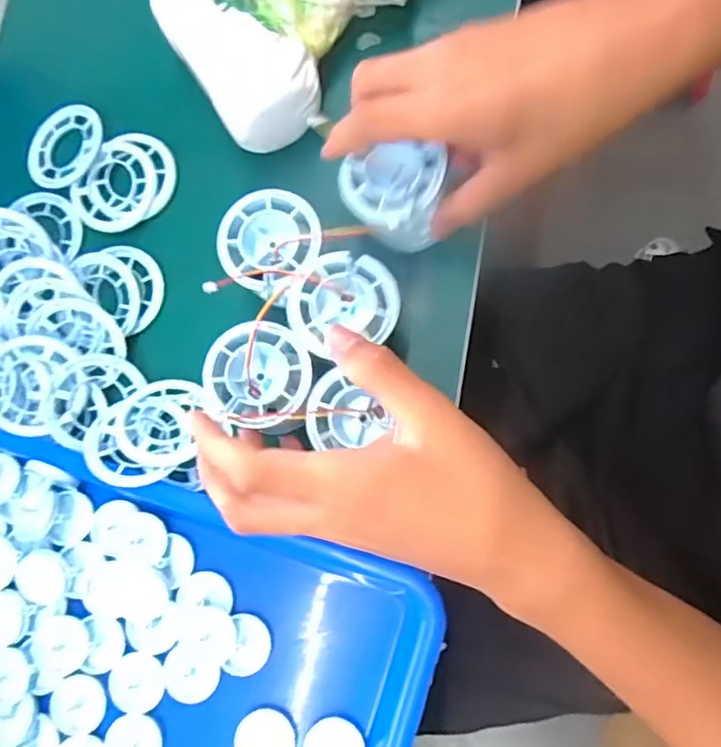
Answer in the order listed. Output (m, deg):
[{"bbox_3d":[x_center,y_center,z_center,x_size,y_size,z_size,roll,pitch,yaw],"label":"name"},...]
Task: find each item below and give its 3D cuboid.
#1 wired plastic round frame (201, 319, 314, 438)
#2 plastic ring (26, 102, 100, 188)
[{"bbox_3d":[-0.052,0.001,0.318,0.056,0.018,0.054,-1,82,7],"label":"wired plastic round frame"},{"bbox_3d":[-0.192,-0.147,0.393,0.051,0.004,0.057,34,93,19],"label":"plastic ring"}]

